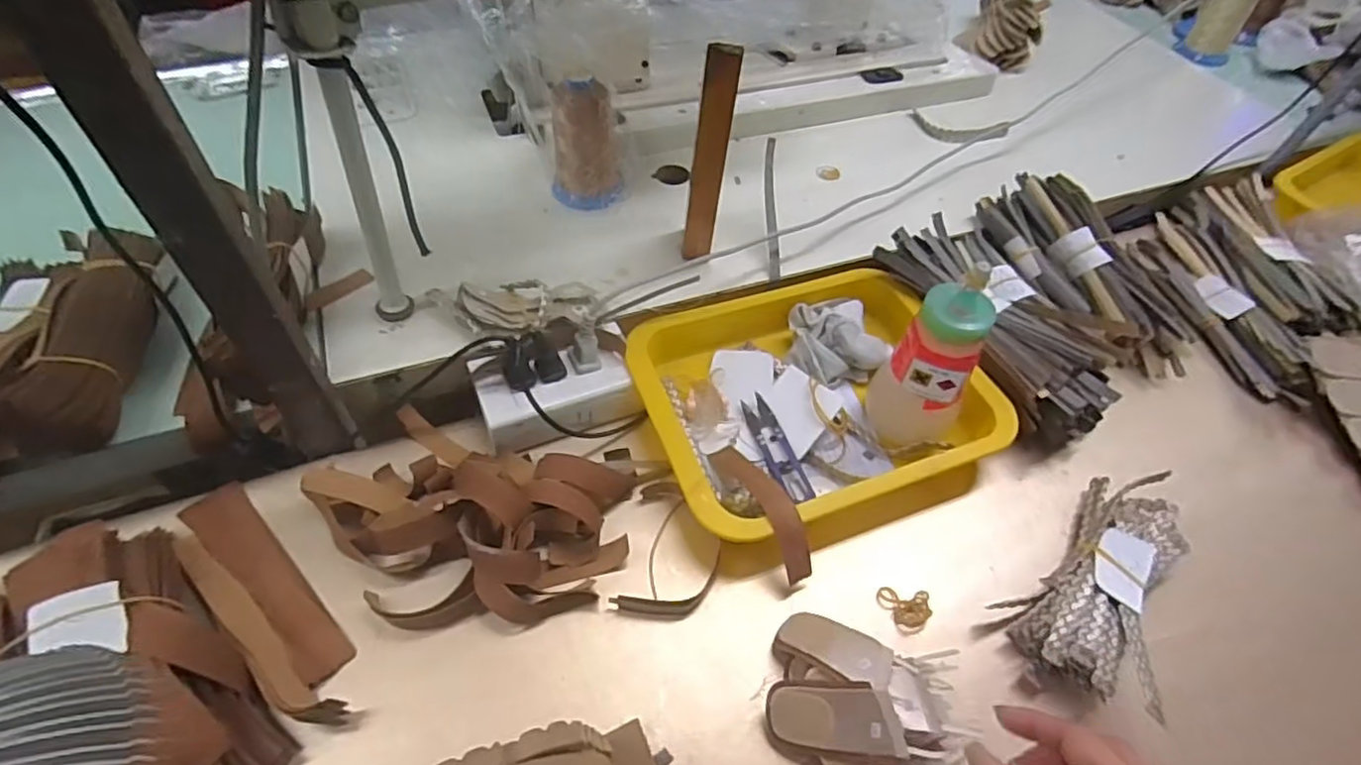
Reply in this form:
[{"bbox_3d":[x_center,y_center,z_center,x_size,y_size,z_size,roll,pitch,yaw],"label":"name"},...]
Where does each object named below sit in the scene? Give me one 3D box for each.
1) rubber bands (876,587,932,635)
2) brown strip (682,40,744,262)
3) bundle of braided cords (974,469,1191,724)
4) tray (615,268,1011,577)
[{"bbox_3d":[0.147,0.148,0.436,0.033,0.008,0.028,9,52,2],"label":"rubber bands"},{"bbox_3d":[0.022,-0.165,0.518,0.026,0.190,0.009,4,52,-2],"label":"brown strip"},{"bbox_3d":[0.277,0.124,0.441,0.082,0.046,0.178,32,56,19],"label":"bundle of braided cords"},{"bbox_3d":[0.101,0.012,0.514,0.255,0.047,0.208,-19,56,-19],"label":"tray"}]

